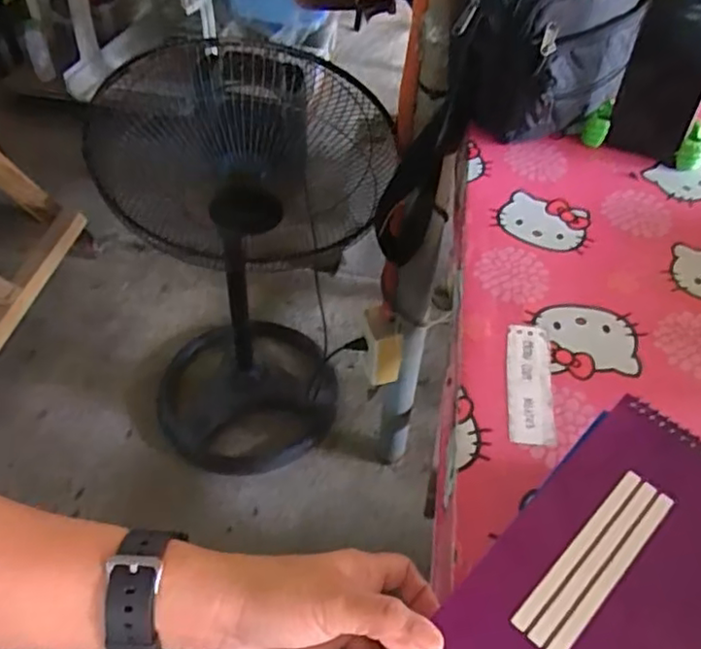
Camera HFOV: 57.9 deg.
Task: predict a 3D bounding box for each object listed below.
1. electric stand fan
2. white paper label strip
[{"bbox_3d":[-0.193,-0.097,1.125,0.410,0.833,0.385,-17,51,-16],"label":"electric stand fan"},{"bbox_3d":[0.131,0.041,0.466,0.032,0.004,0.106,7,49,5],"label":"white paper label strip"}]

